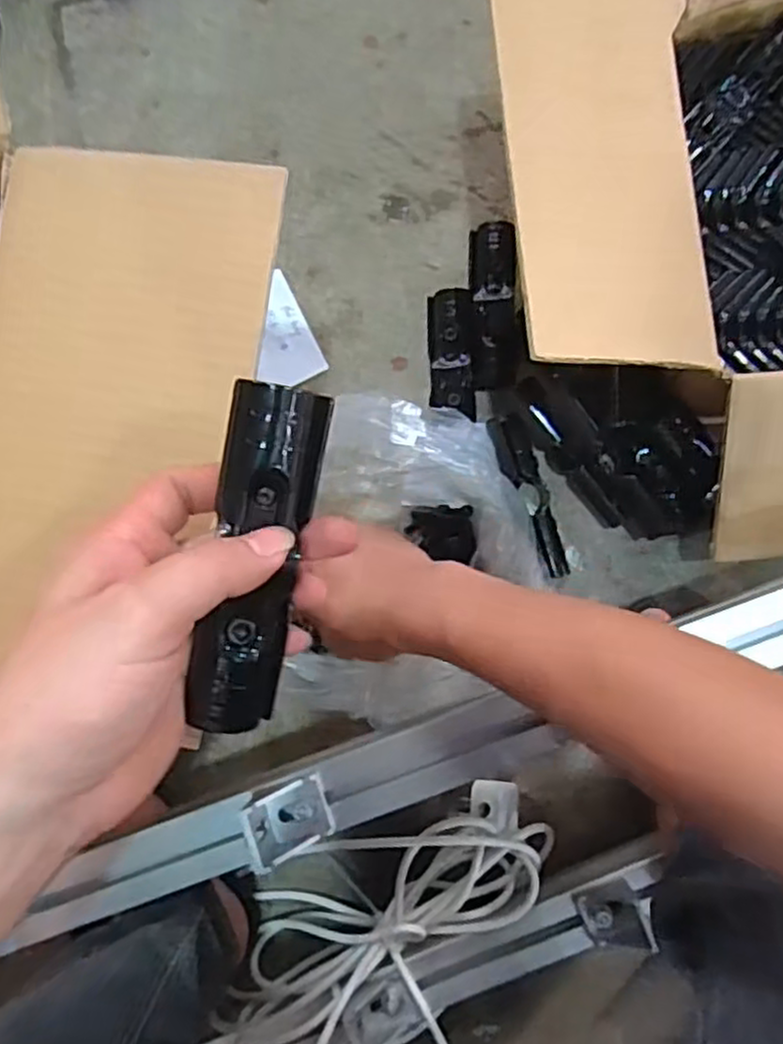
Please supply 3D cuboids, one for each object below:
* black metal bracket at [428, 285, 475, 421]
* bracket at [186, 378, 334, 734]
[{"bbox_3d":[0.047,-0.134,0.579,0.036,0.032,0.102,-1,86,4],"label":"black metal bracket"},{"bbox_3d":[-0.051,0.015,0.274,0.032,0.025,0.130,11,97,5],"label":"bracket"}]

